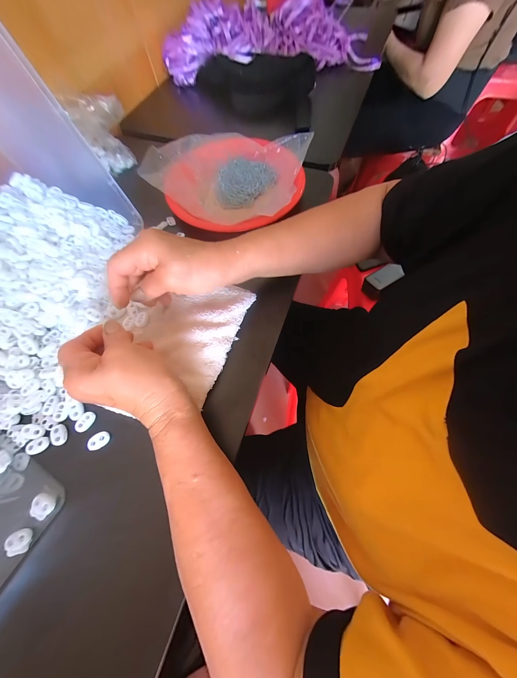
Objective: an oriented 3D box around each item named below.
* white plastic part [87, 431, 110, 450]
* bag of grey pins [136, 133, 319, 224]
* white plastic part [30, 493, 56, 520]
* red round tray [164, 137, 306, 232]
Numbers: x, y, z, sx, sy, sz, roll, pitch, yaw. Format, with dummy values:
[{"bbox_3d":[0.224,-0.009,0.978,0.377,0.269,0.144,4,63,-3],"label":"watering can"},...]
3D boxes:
[{"bbox_3d":[-0.176,0.111,0.260,0.023,0.004,0.016,-28,69,-8],"label":"white plastic part"},{"bbox_3d":[-0.049,-0.278,0.401,0.231,0.059,0.211,19,70,10],"label":"bag of grey pins"},{"bbox_3d":[-0.217,0.168,0.238,0.023,0.004,0.020,18,69,10],"label":"white plastic part"},{"bbox_3d":[-0.033,-0.270,0.409,0.212,0.042,0.212,-1,67,3],"label":"red round tray"}]

